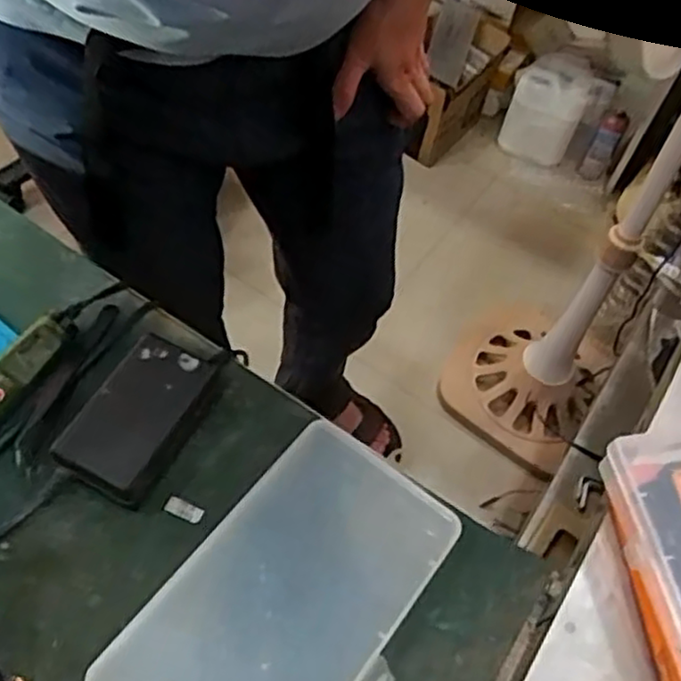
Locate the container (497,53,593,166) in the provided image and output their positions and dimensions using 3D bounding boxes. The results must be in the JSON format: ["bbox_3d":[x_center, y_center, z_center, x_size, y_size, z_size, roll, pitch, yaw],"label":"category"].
[{"bbox_3d":[0.453,-0.516,1.576,0.157,0.184,0.151,19,57,5],"label":"container"}]

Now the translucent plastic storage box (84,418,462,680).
[{"bbox_3d":[-0.026,0.127,0.349,0.100,0.017,0.172,33,58,18],"label":"translucent plastic storage box"}]

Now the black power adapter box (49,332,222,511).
[{"bbox_3d":[-0.109,0.045,0.391,0.051,0.032,0.087,28,58,11],"label":"black power adapter box"}]

